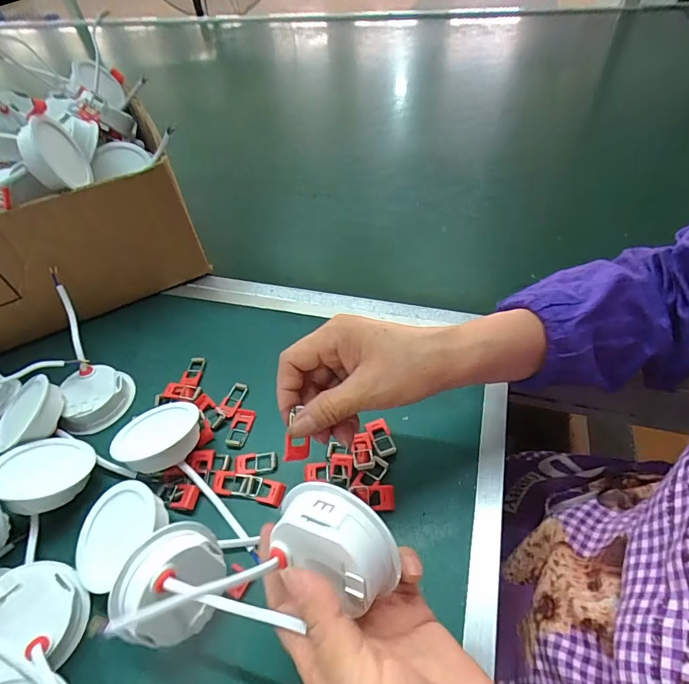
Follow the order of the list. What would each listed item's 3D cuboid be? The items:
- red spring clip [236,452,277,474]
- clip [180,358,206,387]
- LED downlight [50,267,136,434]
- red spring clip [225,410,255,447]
[{"bbox_3d":[-0.076,0.103,0.358,0.035,0.004,0.019,-9,49,-3],"label":"red spring clip"},{"bbox_3d":[-0.154,0.031,0.430,0.018,0.007,0.035,5,50,9],"label":"clip"},{"bbox_3d":[-0.259,0.009,0.415,0.060,0.035,0.160,-22,75,-14],"label":"LED downlight"},{"bbox_3d":[-0.095,0.078,0.381,0.018,0.005,0.036,8,50,11],"label":"red spring clip"}]

